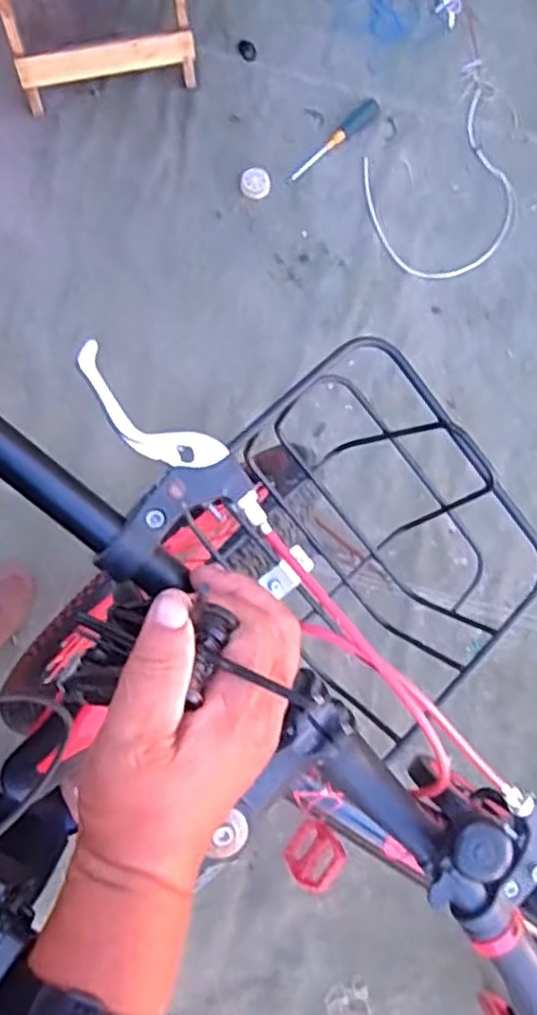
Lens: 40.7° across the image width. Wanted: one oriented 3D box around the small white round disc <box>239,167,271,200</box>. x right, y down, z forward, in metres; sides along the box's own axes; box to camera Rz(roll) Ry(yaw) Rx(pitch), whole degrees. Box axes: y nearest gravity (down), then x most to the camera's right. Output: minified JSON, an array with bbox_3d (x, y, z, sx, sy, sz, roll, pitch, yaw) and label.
[{"bbox_3d":[-0.024,-0.567,1.262,0.053,0.013,0.055,0,79,-1],"label":"small white round disc"}]

